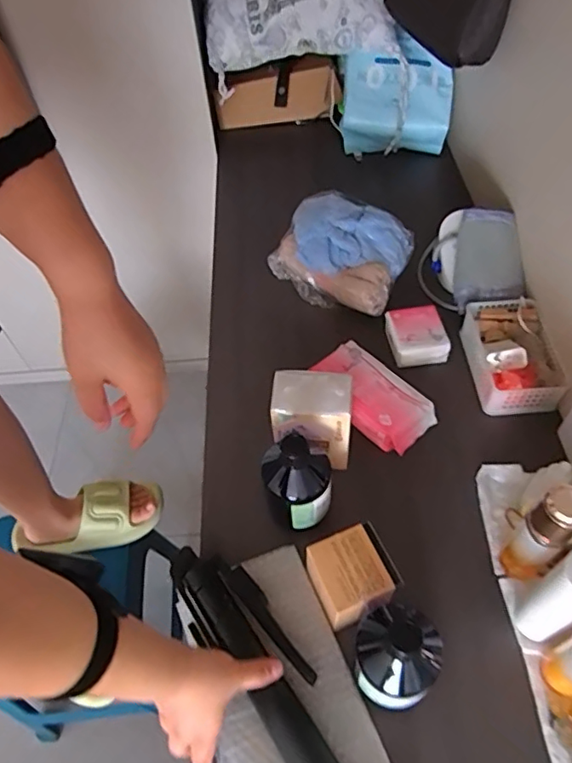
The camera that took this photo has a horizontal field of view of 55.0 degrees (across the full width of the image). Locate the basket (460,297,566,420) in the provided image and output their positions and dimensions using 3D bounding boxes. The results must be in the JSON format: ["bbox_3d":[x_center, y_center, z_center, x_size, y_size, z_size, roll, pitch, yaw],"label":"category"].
[{"bbox_3d":[0.303,-0.039,0.741,0.099,0.056,0.157,-4,53,1],"label":"basket"}]

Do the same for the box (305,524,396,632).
[{"bbox_3d":[0.066,0.206,0.582,0.066,0.067,0.081,-20,55,-11],"label":"box"}]

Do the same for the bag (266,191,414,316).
[{"bbox_3d":[0.092,-0.197,0.842,0.190,0.095,0.148,29,60,23],"label":"bag"}]

